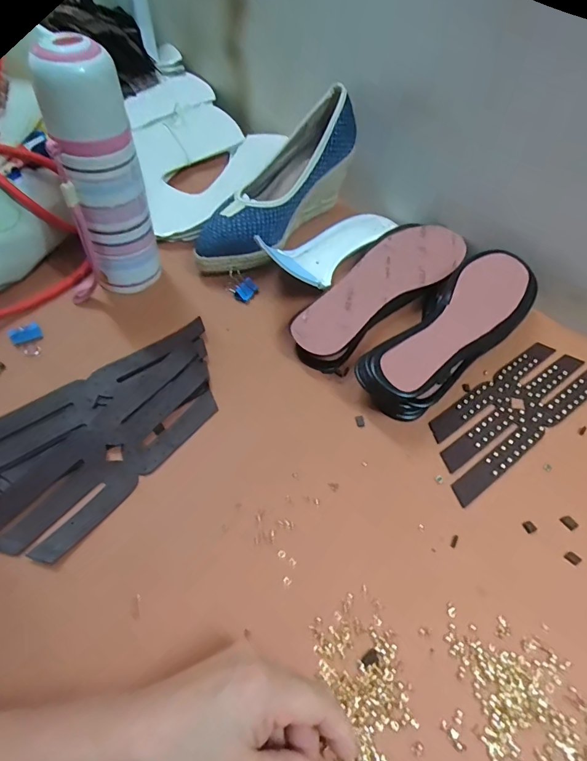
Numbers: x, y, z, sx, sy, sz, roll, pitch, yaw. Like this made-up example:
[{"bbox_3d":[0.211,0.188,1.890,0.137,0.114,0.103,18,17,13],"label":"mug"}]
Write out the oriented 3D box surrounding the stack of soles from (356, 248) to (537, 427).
[{"bbox_3d":[0.147,-0.045,0.421,0.082,0.054,0.220,38,59,21],"label":"stack of soles"}]

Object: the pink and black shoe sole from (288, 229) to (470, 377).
[{"bbox_3d":[0.091,-0.098,0.472,0.081,0.034,0.238,39,60,22],"label":"pink and black shoe sole"}]

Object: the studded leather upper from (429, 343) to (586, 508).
[{"bbox_3d":[0.204,0.025,0.410,0.211,0.004,0.068,-30,61,-24],"label":"studded leather upper"}]

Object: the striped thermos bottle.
[{"bbox_3d":[-0.161,-0.159,0.382,0.064,0.204,0.055,-12,55,-13],"label":"striped thermos bottle"}]

